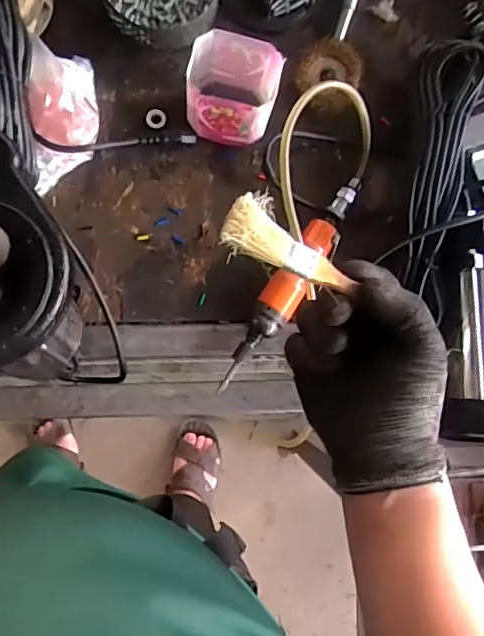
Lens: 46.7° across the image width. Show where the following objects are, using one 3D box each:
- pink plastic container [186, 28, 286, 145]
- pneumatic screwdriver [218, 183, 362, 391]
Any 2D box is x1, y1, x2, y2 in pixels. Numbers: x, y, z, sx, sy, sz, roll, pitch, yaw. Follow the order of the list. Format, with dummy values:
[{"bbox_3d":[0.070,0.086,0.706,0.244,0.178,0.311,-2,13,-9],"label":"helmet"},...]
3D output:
[{"bbox_3d":[-0.013,-0.241,0.608,0.090,0.096,0.084,16,84,-5],"label":"pink plastic container"},{"bbox_3d":[0.051,-0.037,0.619,0.043,0.050,0.270,34,83,-2],"label":"pneumatic screwdriver"}]

